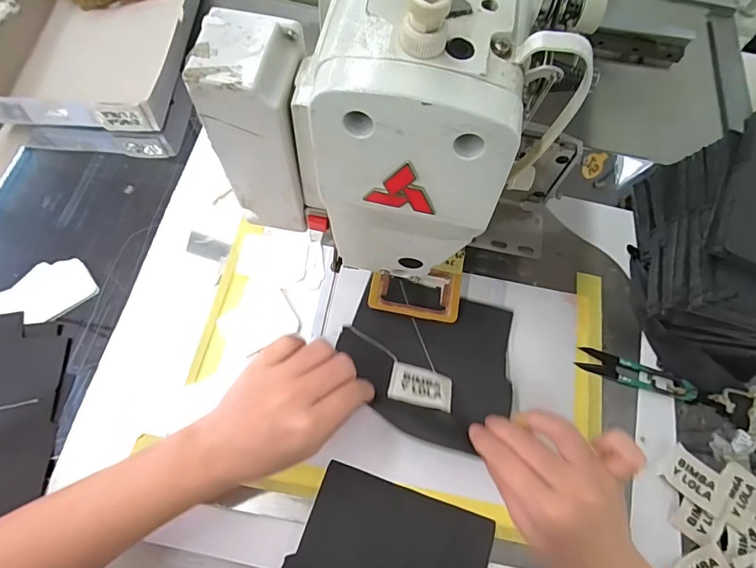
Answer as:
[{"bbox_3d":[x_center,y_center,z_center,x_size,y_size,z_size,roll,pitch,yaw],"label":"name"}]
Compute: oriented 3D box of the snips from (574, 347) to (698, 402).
[{"bbox_3d":[0.233,0.080,0.400,0.100,0.010,0.023,19,67,4],"label":"snips"}]

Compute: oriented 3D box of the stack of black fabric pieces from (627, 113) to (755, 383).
[{"bbox_3d":[0.338,-0.028,0.398,0.161,0.118,0.200,11,67,1],"label":"stack of black fabric pieces"}]

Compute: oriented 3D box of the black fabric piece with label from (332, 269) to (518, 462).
[{"bbox_3d":[0.043,0.059,0.375,0.141,0.016,0.148,19,45,2],"label":"black fabric piece with label"}]

